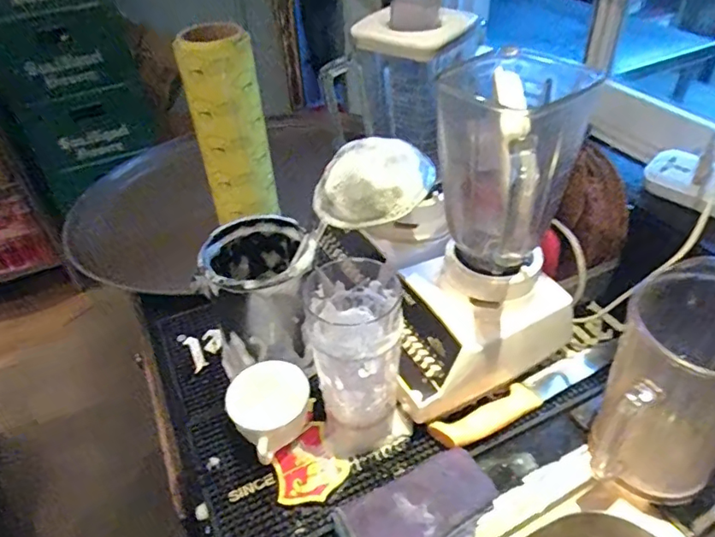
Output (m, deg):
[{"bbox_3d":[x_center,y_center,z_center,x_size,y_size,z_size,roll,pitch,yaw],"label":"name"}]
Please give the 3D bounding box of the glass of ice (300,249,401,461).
[{"bbox_3d":[-0.001,0.102,0.548,0.083,0.188,0.086,-8,41,-4],"label":"glass of ice"}]

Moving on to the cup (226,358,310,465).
[{"bbox_3d":[-0.092,0.163,0.584,0.085,0.070,0.100,-12,41,-9],"label":"cup"}]

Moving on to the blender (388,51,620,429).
[{"bbox_3d":[0.113,-0.020,0.545,0.204,0.312,0.158,-26,45,-23],"label":"blender"}]

